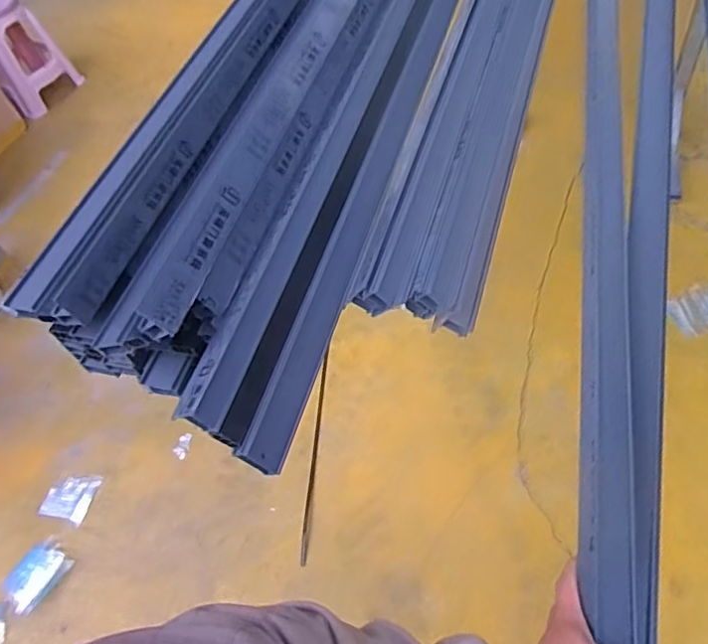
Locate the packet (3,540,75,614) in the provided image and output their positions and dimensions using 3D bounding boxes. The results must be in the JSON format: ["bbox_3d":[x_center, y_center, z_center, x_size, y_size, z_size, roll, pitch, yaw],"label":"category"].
[{"bbox_3d":[-0.847,0.666,1.581,0.132,0.036,0.170,27,61,23],"label":"packet"}]

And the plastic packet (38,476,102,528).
[{"bbox_3d":[-0.836,0.510,1.736,0.153,0.033,0.148,1,55,12],"label":"plastic packet"}]

